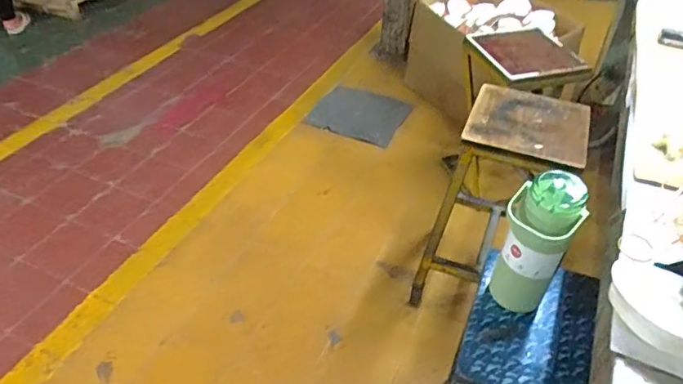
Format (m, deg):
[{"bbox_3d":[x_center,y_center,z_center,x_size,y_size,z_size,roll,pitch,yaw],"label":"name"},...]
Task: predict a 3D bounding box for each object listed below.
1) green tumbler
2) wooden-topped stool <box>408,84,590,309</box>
[{"bbox_3d":[0.317,0.090,0.849,0.101,0.253,0.093,1,41,-1],"label":"green tumbler"},{"bbox_3d":[0.411,0.050,1.404,0.303,0.602,0.315,16,43,15],"label":"wooden-topped stool"}]

